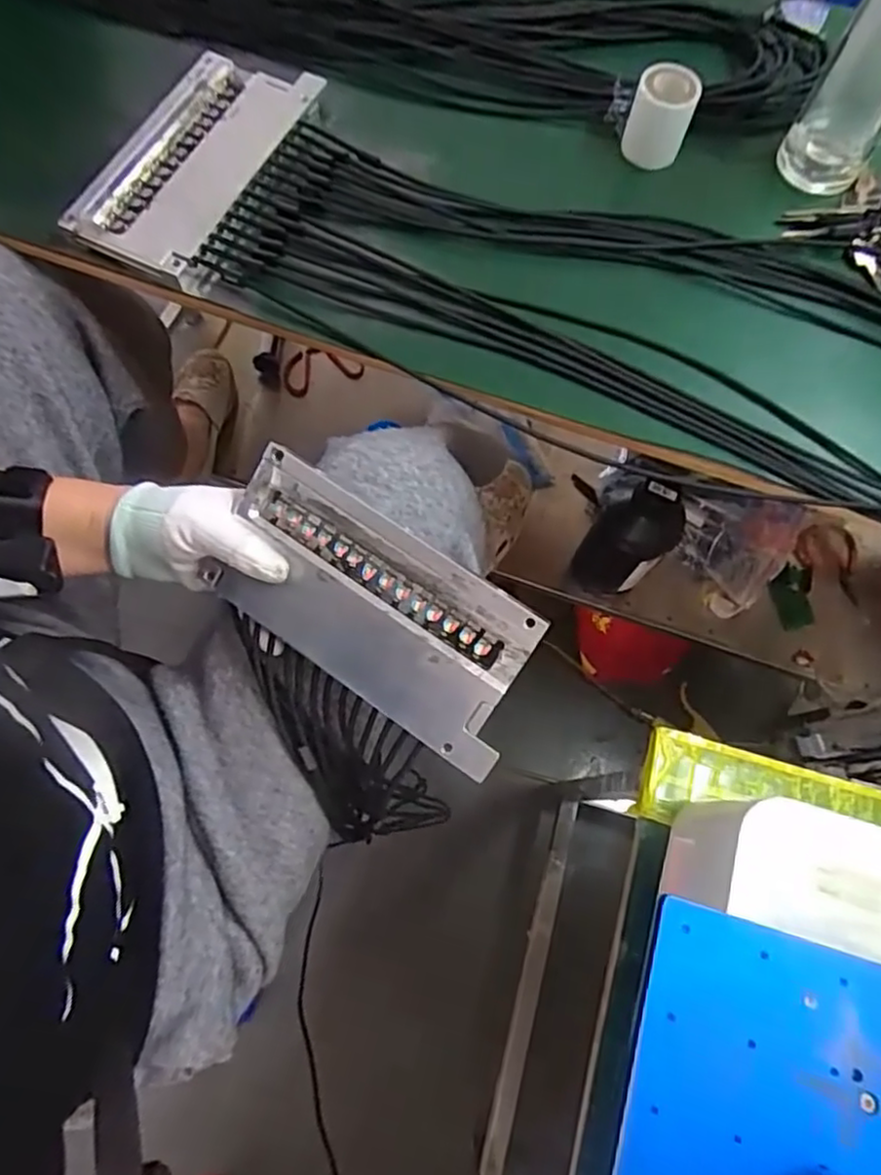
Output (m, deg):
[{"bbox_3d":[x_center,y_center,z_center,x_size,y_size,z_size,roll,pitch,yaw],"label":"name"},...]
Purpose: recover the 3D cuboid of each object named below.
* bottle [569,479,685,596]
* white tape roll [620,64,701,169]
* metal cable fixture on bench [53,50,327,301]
[{"bbox_3d":[0.215,-0.049,0.795,0.089,0.210,0.062,38,74,10],"label":"bottle"},{"bbox_3d":[0.173,-0.372,0.526,0.047,0.051,0.047,1,71,-2],"label":"white tape roll"},{"bbox_3d":[-0.186,-0.327,0.511,0.109,0.023,0.206,25,72,6],"label":"metal cable fixture on bench"}]

